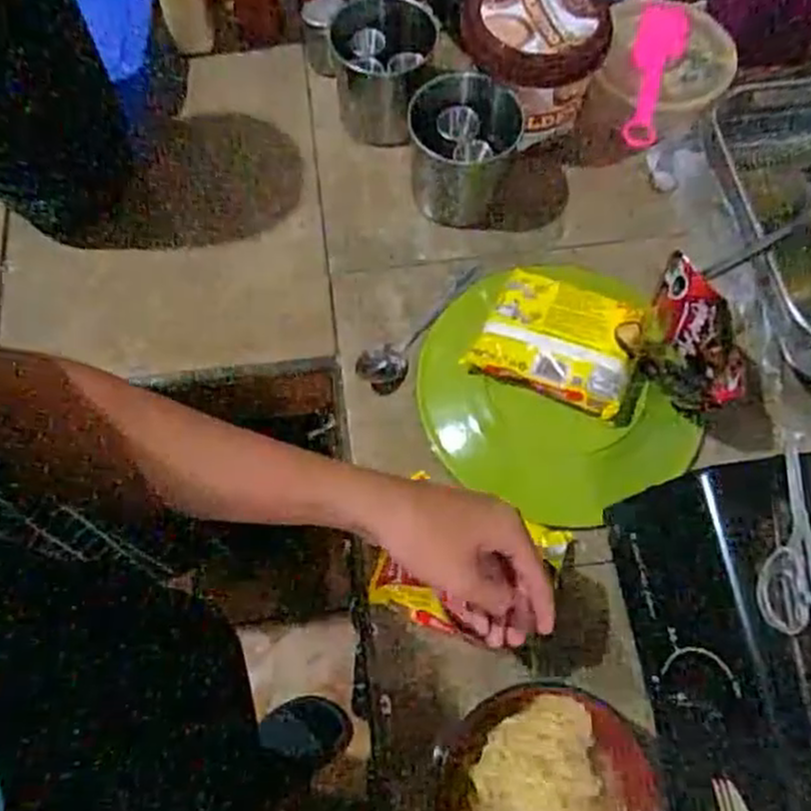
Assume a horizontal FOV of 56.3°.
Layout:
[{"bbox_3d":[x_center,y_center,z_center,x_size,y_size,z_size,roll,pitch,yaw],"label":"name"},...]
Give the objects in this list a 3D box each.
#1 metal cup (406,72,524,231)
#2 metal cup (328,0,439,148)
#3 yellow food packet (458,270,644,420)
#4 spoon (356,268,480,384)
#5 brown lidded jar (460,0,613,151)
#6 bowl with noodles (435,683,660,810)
[{"bbox_3d":[0.051,-0.236,0.715,0.101,0.105,0.091,11,67,3],"label":"metal cup"},{"bbox_3d":[-0.023,-0.331,0.757,0.097,0.111,0.095,0,66,-1],"label":"metal cup"},{"bbox_3d":[0.126,-0.056,0.623,0.122,0.038,0.092,24,68,9],"label":"yellow food packet"},{"bbox_3d":[0.015,-0.075,0.686,0.035,0.020,0.169,34,57,13],"label":"spoon"},{"bbox_3d":[0.114,-0.330,0.724,0.121,0.126,0.123,0,66,-1],"label":"brown lidded jar"},{"bbox_3d":[0.098,0.267,0.506,0.142,0.060,0.139,0,66,-1],"label":"bowl with noodles"}]

